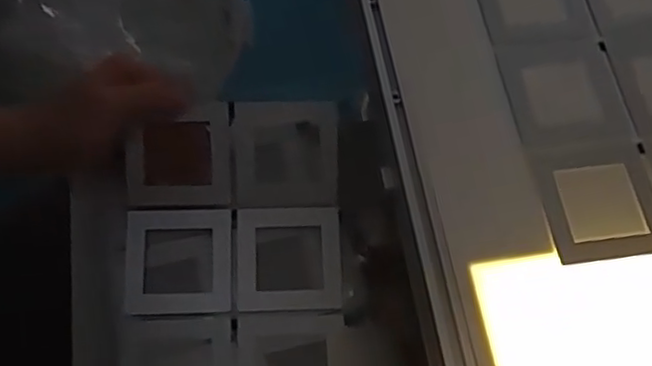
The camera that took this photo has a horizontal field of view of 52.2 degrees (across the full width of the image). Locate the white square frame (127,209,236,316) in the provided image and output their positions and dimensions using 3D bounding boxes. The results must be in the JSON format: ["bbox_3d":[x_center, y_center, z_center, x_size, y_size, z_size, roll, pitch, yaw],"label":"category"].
[{"bbox_3d":[-0.116,0.061,0.524,0.082,0.010,0.082,-3,66,-3],"label":"white square frame"}]

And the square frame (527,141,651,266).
[{"bbox_3d":[0.186,0.012,0.451,0.082,0.004,0.082,-6,67,-8],"label":"square frame"}]

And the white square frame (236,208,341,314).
[{"bbox_3d":[-0.030,0.061,0.530,0.082,0.009,0.082,-2,66,-3],"label":"white square frame"}]

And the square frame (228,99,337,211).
[{"bbox_3d":[-0.033,-0.022,0.538,0.083,0.005,0.084,-1,98,-4],"label":"square frame"}]

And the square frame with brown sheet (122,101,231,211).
[{"bbox_3d":[-0.118,-0.020,0.529,0.083,0.005,0.081,-3,102,-3],"label":"square frame with brown sheet"}]

